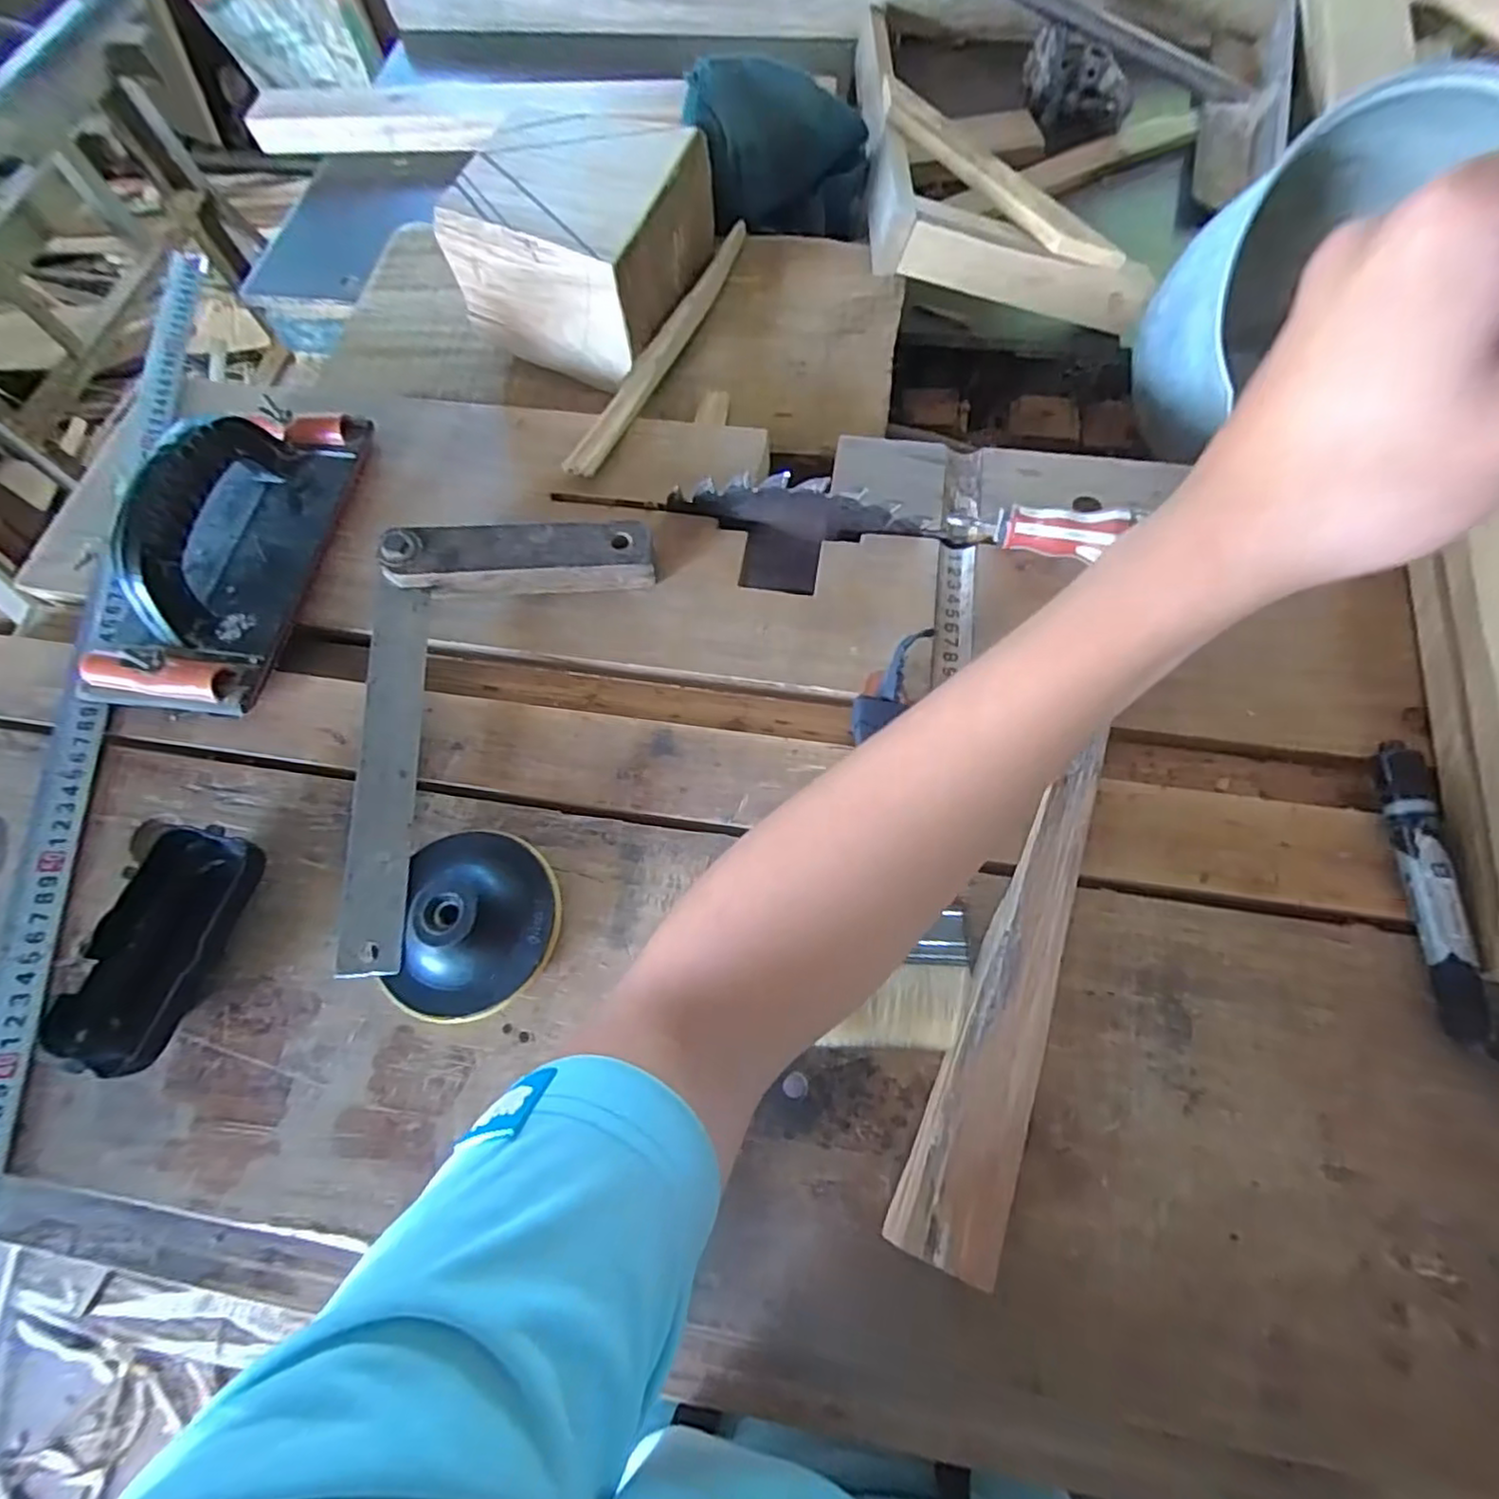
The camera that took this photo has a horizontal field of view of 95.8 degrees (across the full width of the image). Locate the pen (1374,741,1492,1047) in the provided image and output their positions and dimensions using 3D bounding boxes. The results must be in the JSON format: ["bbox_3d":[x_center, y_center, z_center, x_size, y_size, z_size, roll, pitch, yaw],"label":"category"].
[{"bbox_3d":[0.317,0.060,0.311,0.021,0.018,0.136,3,68,4],"label":"pen"}]

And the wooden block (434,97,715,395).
[{"bbox_3d":[-0.116,-0.364,0.496,0.143,0.109,0.148,23,71,12],"label":"wooden block"}]

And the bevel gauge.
[{"bbox_3d":[-0.169,-0.032,0.368,0.132,0.037,0.277,24,71,12],"label":"bevel gauge"}]

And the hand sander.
[{"bbox_3d":[-0.311,-0.133,0.396,0.084,0.066,0.215,7,69,6],"label":"hand sander"}]

